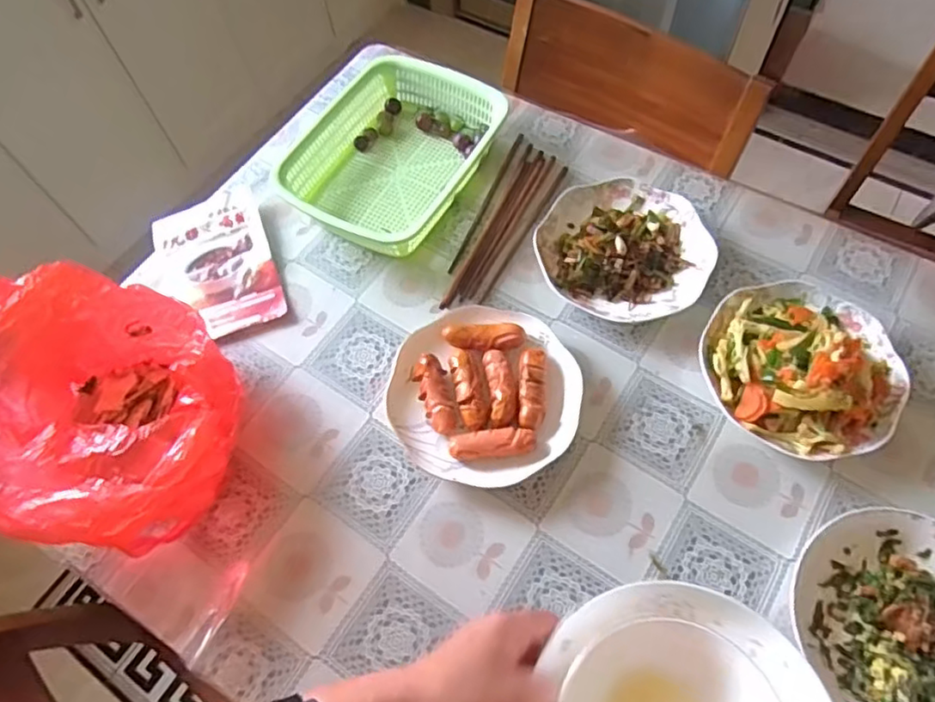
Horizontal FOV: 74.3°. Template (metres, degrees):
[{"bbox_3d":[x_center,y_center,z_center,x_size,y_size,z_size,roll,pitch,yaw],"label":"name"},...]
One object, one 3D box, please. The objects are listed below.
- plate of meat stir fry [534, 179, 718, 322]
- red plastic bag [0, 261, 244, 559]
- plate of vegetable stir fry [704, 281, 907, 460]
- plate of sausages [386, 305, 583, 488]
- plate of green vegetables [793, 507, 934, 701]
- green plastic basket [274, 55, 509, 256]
[{"bbox_3d":[0.187,-0.123,0.742,0.199,0.044,0.187,-1,62,2],"label":"plate of meat stir fry"},{"bbox_3d":[-0.372,0.055,0.618,0.298,0.143,0.244,32,68,18],"label":"red plastic bag"},{"bbox_3d":[0.353,0.008,0.646,0.195,0.076,0.196,-1,62,2],"label":"plate of vegetable stir fry"},{"bbox_3d":[0.018,0.045,0.663,0.195,0.041,0.195,-1,62,2],"label":"plate of sausages"},{"bbox_3d":[0.383,0.244,0.539,0.184,0.042,0.194,-1,62,2],"label":"plate of green vegetables"},{"bbox_3d":[-0.091,-0.264,0.818,0.215,0.062,0.270,23,66,14],"label":"green plastic basket"}]

